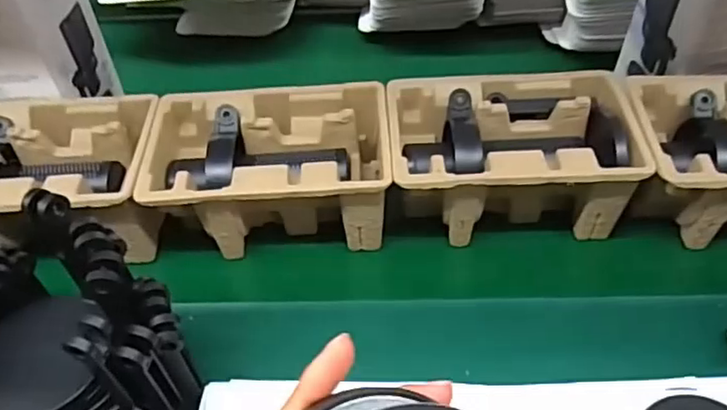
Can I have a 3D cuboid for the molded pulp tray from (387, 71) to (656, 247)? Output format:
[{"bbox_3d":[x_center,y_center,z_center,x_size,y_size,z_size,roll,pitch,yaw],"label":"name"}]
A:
[{"bbox_3d":[0.137,-0.049,0.606,0.219,0.097,0.147,0,49,1],"label":"molded pulp tray"}]

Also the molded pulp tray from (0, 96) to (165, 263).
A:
[{"bbox_3d":[-0.314,-0.022,0.609,0.226,0.095,0.150,-5,50,-3],"label":"molded pulp tray"}]

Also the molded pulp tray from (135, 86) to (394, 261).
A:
[{"bbox_3d":[-0.090,-0.036,0.612,0.224,0.099,0.141,-2,49,-1],"label":"molded pulp tray"}]

